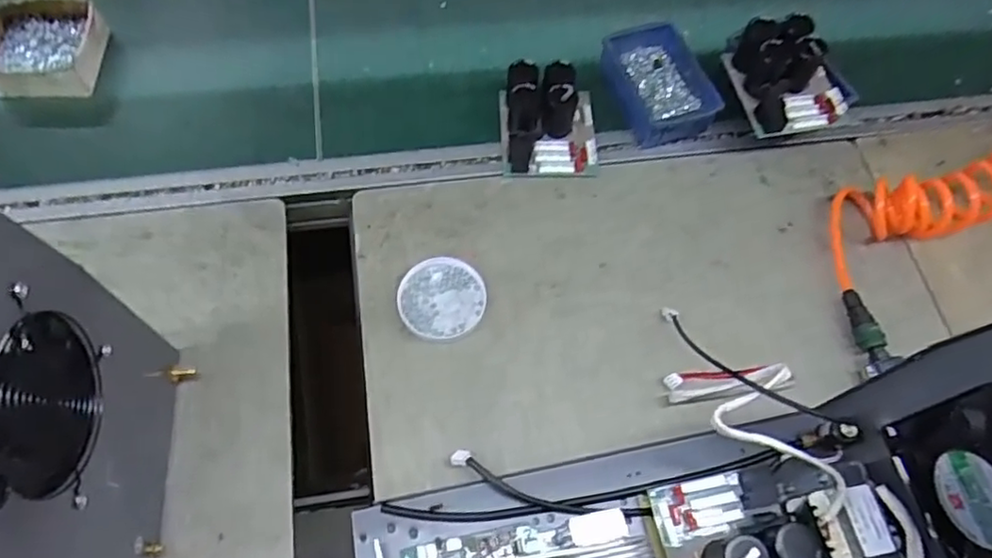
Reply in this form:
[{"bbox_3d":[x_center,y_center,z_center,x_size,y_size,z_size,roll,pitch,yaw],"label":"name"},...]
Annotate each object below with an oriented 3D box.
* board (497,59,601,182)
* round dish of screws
[{"bbox_3d":[0.062,-0.181,0.726,0.107,0.063,0.120,-2,63,-4],"label":"board"},{"bbox_3d":[-0.055,0.021,0.649,0.085,0.018,0.085,1,63,-2],"label":"round dish of screws"}]

